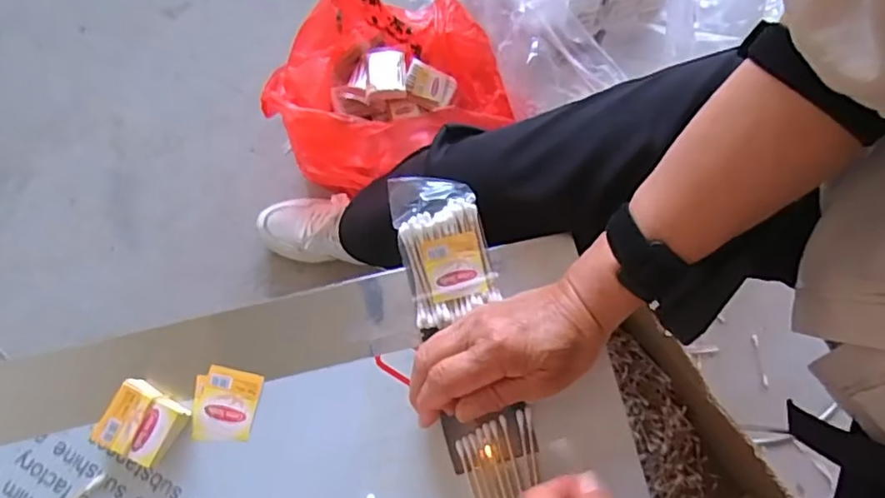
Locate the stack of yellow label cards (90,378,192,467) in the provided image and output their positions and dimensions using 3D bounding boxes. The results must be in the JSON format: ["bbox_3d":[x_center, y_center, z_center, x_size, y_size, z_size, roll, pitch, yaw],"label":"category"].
[{"bbox_3d":[-0.201,0.117,0.396,0.049,0.023,0.044,24,79,5],"label":"stack of yellow label cards"}]

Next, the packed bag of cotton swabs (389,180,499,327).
[{"bbox_3d":[0.001,-0.004,0.418,0.059,0.018,0.104,-14,76,-5],"label":"packed bag of cotton swabs"}]

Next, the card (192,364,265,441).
[{"bbox_3d":[-0.152,0.108,0.410,0.044,0.004,0.049,11,78,3],"label":"card"}]

